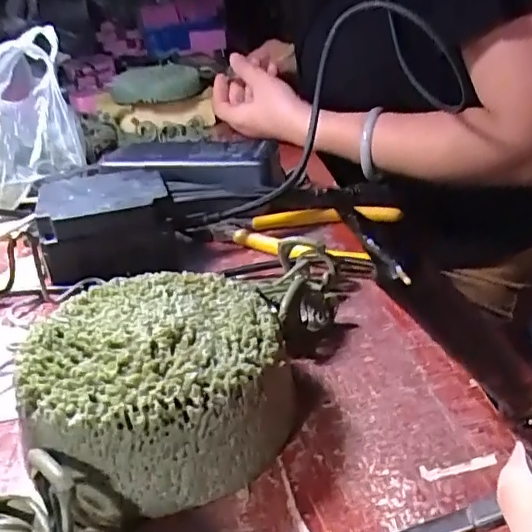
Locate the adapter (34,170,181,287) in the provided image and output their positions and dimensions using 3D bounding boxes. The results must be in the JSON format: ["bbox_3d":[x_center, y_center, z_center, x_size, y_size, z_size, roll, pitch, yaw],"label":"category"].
[{"bbox_3d":[-0.102,-0.025,0.367,0.079,0.049,0.075,-13,28,-16],"label":"adapter"}]

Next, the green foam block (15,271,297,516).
[{"bbox_3d":[-0.043,0.044,0.230,0.099,0.046,0.100,-13,28,-16],"label":"green foam block"}]

